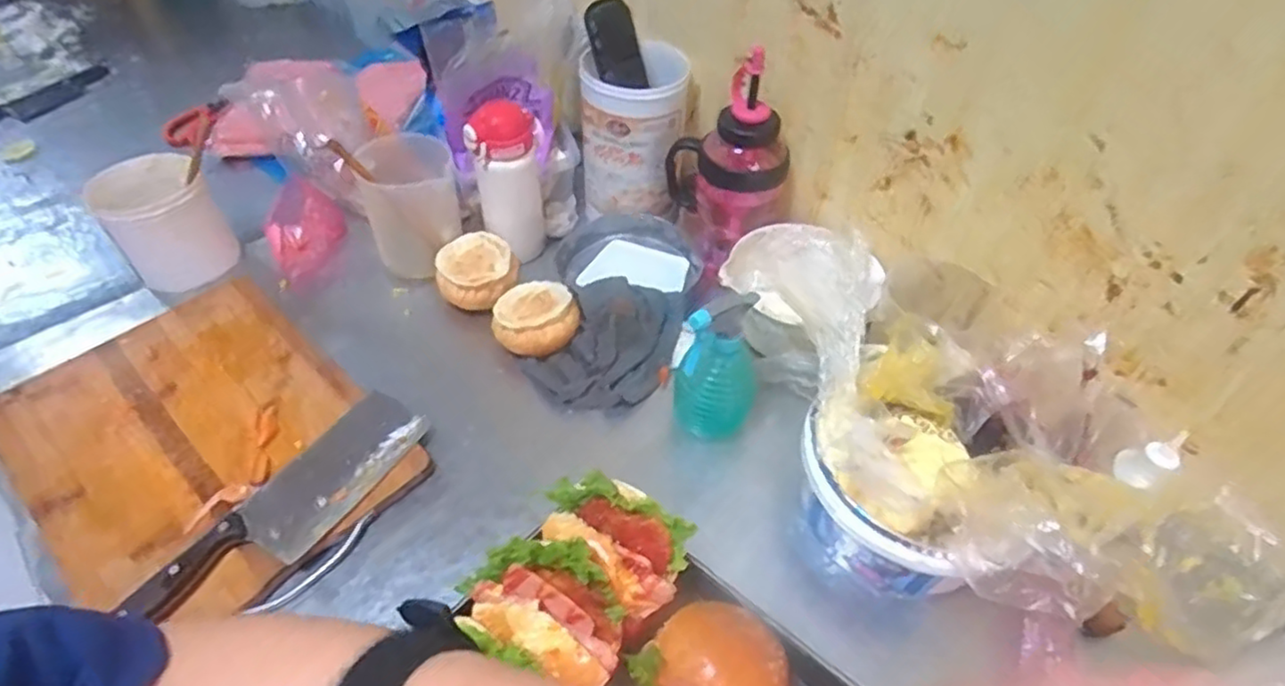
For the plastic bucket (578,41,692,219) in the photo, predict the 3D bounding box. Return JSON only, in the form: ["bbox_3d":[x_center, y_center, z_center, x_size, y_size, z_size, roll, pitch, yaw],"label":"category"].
[{"bbox_3d":[-0.011,-0.260,0.859,0.123,0.180,0.123,1,49,-1],"label":"plastic bucket"}]

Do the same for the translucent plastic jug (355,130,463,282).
[{"bbox_3d":[-0.281,-0.171,0.840,0.106,0.127,0.130,-15,51,-15],"label":"translucent plastic jug"}]

